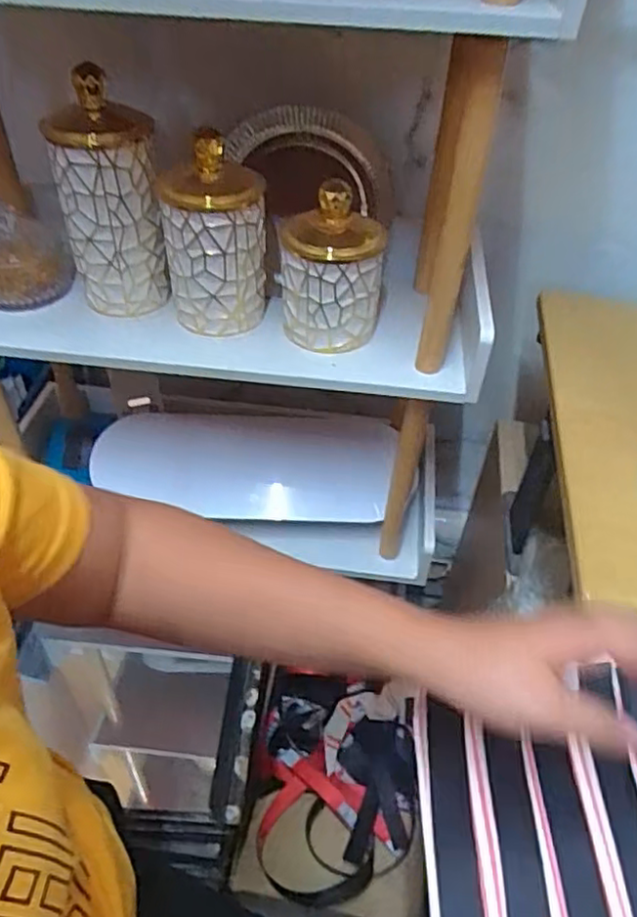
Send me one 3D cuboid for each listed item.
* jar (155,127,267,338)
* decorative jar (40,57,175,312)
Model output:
[{"bbox_3d":[-0.105,-0.221,0.669,0.102,0.166,0.088,-10,44,-14],"label":"jar"},{"bbox_3d":[-0.219,-0.267,0.691,0.100,0.210,0.088,-16,46,-20],"label":"decorative jar"}]

